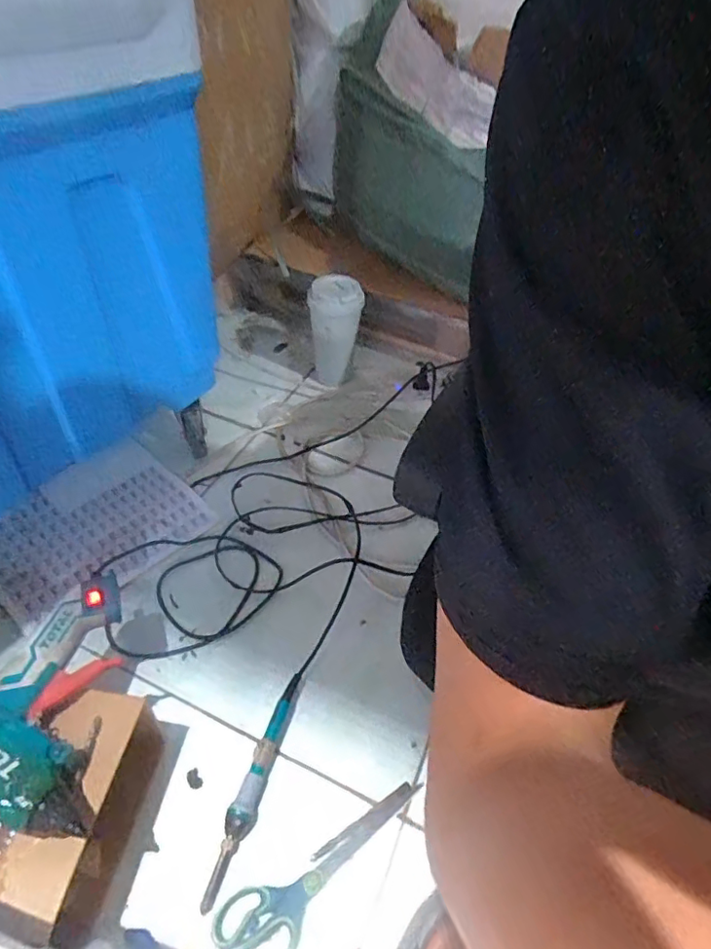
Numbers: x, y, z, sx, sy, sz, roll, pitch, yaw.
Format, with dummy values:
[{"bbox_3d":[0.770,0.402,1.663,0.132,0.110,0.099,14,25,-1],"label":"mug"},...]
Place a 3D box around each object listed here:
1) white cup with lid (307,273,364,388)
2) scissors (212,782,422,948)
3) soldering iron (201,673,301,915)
[{"bbox_3d":[-0.035,-0.235,0.902,0.070,0.171,0.079,-33,58,-30],"label":"white cup with lid"},{"bbox_3d":[-0.022,0.352,0.472,0.206,0.007,0.062,-21,53,-22],"label":"scissors"},{"bbox_3d":[-0.093,0.290,0.516,0.024,0.026,0.198,18,48,11],"label":"soldering iron"}]

